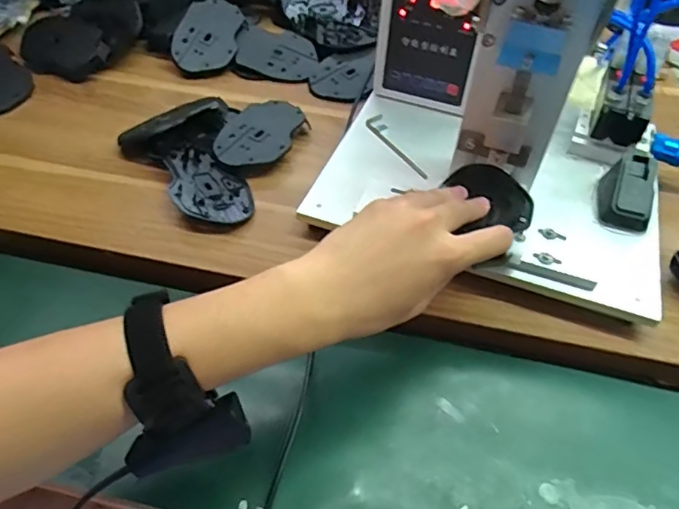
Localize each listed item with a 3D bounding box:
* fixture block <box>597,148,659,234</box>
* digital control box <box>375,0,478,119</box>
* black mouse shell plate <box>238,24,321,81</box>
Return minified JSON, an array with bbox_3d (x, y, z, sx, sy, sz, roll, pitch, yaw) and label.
[{"bbox_3d":[0.257,-0.057,0.484,0.041,0.038,0.065,16,50,11],"label":"fixture block"},{"bbox_3d":[0.095,-0.249,0.555,0.096,0.181,0.082,12,50,8],"label":"digital control box"},{"bbox_3d":[-0.076,-0.249,0.678,0.100,0.009,0.065,16,72,2],"label":"black mouse shell plate"}]

